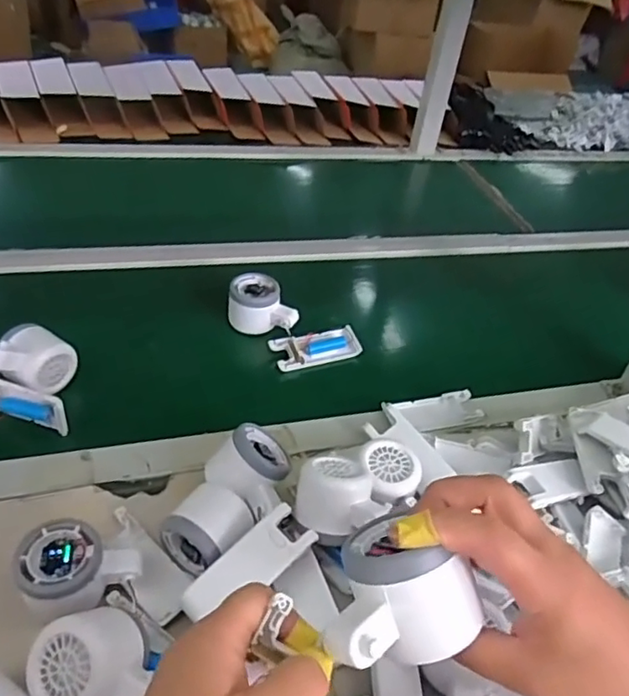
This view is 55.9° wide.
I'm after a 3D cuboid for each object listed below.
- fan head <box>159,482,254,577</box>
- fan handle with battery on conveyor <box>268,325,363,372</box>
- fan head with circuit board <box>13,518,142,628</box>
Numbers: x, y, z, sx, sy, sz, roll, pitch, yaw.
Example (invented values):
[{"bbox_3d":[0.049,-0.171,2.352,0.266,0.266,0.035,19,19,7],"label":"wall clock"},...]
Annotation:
[{"bbox_3d":[-0.085,0.145,0.475,0.056,0.050,0.058,30,43,23],"label":"fan head"},{"bbox_3d":[0.002,0.001,0.702,0.103,0.021,0.043,-12,76,-21],"label":"fan handle with battery on conveyor"},{"bbox_3d":[-0.178,0.162,0.445,0.081,0.041,0.062,-20,48,-32],"label":"fan head with circuit board"}]

